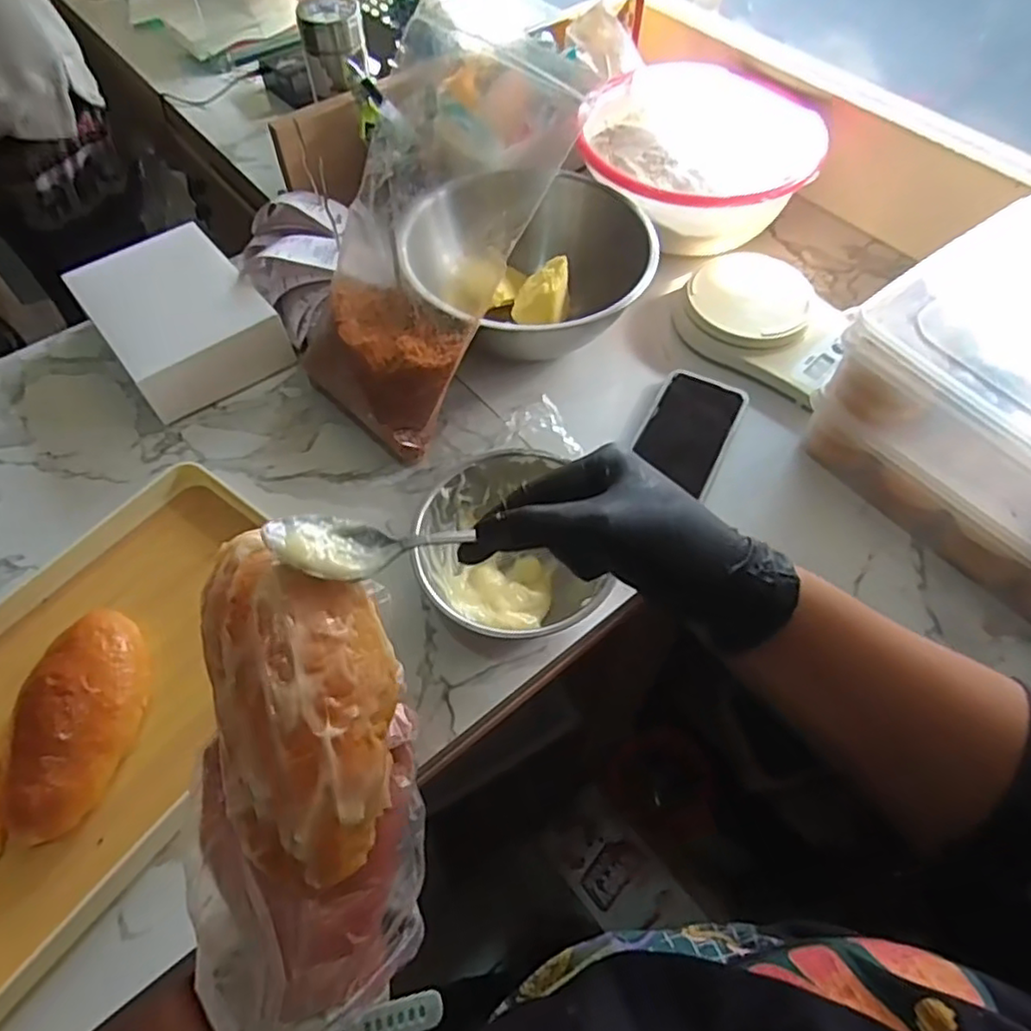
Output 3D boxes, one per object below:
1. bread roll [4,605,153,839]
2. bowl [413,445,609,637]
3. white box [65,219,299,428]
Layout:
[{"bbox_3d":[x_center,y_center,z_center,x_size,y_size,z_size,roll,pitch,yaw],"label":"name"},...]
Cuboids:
[{"bbox_3d":[-0.303,0.141,0.467,0.077,0.043,0.153,-5,57,-5],"label":"bread roll"},{"bbox_3d":[-0.010,0.027,0.529,0.132,0.057,0.138,1,56,-1],"label":"bowl"},{"bbox_3d":[-0.339,-0.199,0.677,0.140,0.068,0.193,-34,63,-21],"label":"white box"}]

